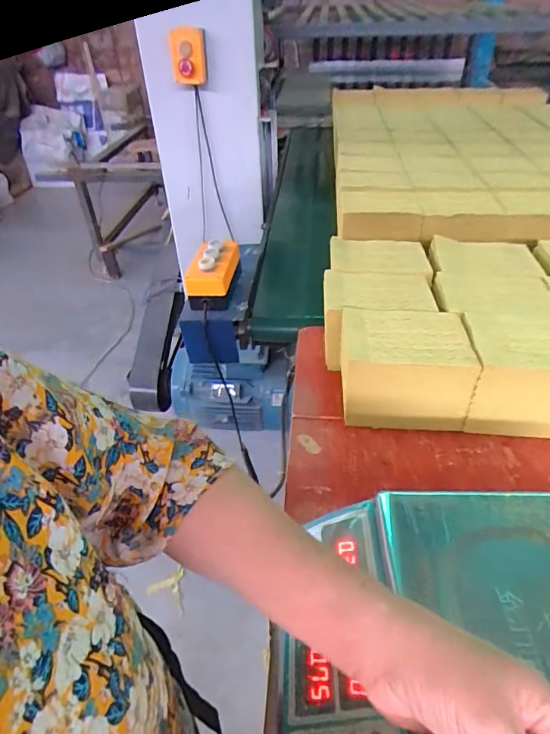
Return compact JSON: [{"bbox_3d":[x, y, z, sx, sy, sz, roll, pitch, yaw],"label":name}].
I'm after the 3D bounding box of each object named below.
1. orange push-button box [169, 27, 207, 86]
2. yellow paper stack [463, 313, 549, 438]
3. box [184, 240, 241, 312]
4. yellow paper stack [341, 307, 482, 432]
[{"bbox_3d":[-0.197,-0.695,1.013,0.072,0.105,0.065,-6,40,-7],"label":"orange push-button box"},{"bbox_3d":[0.339,0.009,0.618,0.162,0.117,0.138,4,40,6],"label":"yellow paper stack"},{"bbox_3d":[-0.113,-0.173,0.832,0.090,0.077,0.131,5,40,7],"label":"box"},{"bbox_3d":[0.174,0.003,0.629,0.163,0.120,0.119,3,40,5],"label":"yellow paper stack"}]

